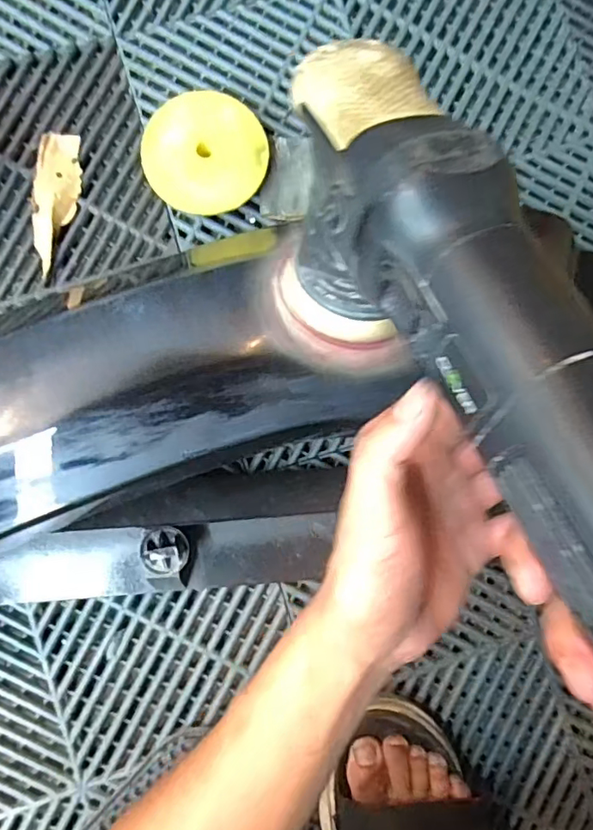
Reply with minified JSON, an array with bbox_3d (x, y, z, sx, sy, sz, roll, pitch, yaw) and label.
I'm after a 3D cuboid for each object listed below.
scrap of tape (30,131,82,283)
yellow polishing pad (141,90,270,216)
[{"bbox_3d":[-0.203,-0.179,0.464,0.035,0.012,0.117,6,87,-3],"label":"scrap of tape"},{"bbox_3d":[-0.077,-0.215,0.463,0.098,0.032,0.094,29,86,-2],"label":"yellow polishing pad"}]

